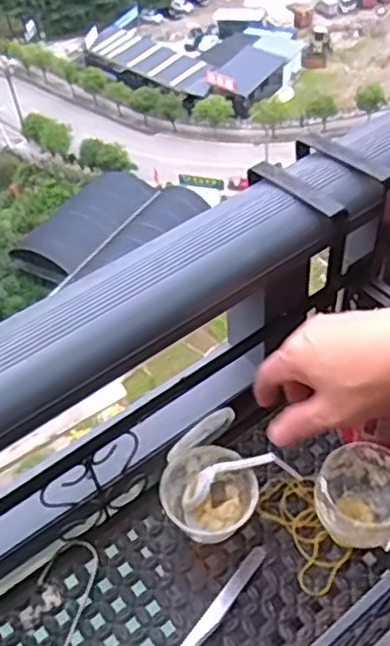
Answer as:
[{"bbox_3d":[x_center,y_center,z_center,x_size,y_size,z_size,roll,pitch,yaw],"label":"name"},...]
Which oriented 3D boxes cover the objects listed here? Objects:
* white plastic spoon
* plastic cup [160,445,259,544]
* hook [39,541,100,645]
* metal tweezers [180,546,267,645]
[{"bbox_3d":[0.032,0.120,0.529,0.092,0.027,0.023,-20,47,5],"label":"white plastic spoon"},{"bbox_3d":[0.009,0.135,0.532,0.069,0.038,0.063,-3,47,3],"label":"plastic cup"},{"bbox_3d":[-0.090,0.231,0.480,0.047,0.006,0.153,-8,49,-1],"label":"hook"},{"bbox_3d":[0.017,0.207,0.491,0.012,0.006,0.112,27,55,27],"label":"metal tweezers"}]

